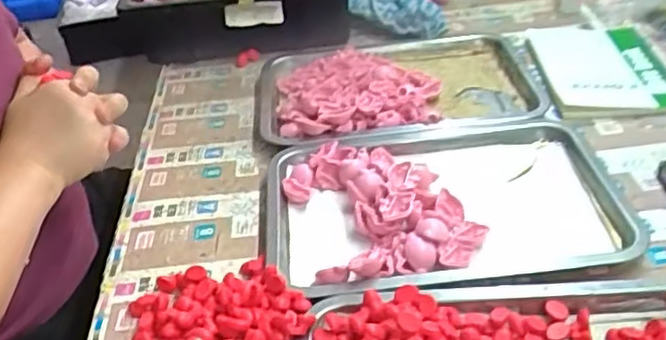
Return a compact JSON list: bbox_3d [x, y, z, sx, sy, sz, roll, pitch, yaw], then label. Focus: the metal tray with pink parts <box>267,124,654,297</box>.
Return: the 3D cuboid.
[{"bbox_3d":[0.101,0.024,0.615,0.322,0.033,0.226,-8,35,-3],"label":"metal tray with pink parts"}]

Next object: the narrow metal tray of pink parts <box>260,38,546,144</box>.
[{"bbox_3d":[0.072,-0.115,0.791,0.314,0.034,0.216,-7,35,-2],"label":"narrow metal tray of pink parts"}]

